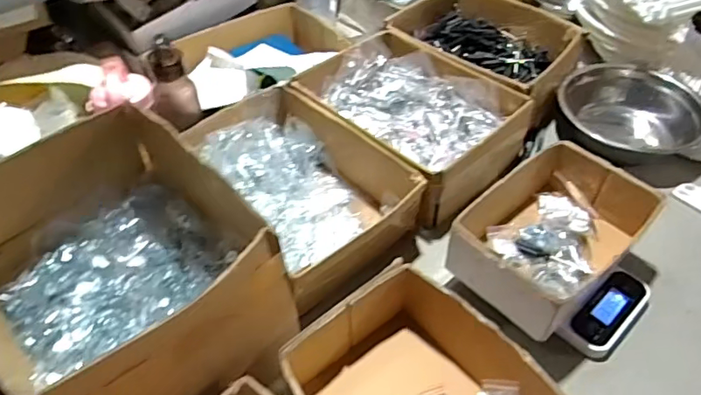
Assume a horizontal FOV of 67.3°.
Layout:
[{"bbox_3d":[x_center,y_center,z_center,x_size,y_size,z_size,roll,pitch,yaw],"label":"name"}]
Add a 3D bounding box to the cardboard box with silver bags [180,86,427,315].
[{"bbox_3d":[-0.084,-0.010,0.783,0.237,0.110,0.319,-34,55,-27],"label":"cardboard box with silver bags"}]

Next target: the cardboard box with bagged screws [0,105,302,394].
[{"bbox_3d":[-0.253,0.083,0.576,0.313,0.182,0.246,36,57,29],"label":"cardboard box with bagged screws"}]

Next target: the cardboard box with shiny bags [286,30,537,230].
[{"bbox_3d":[0.097,-0.135,0.891,0.329,0.102,0.272,33,55,27],"label":"cardboard box with shiny bags"}]

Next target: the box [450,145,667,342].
[{"bbox_3d":[0.268,0.054,0.716,0.257,0.109,0.166,-34,55,-27],"label":"box"}]

